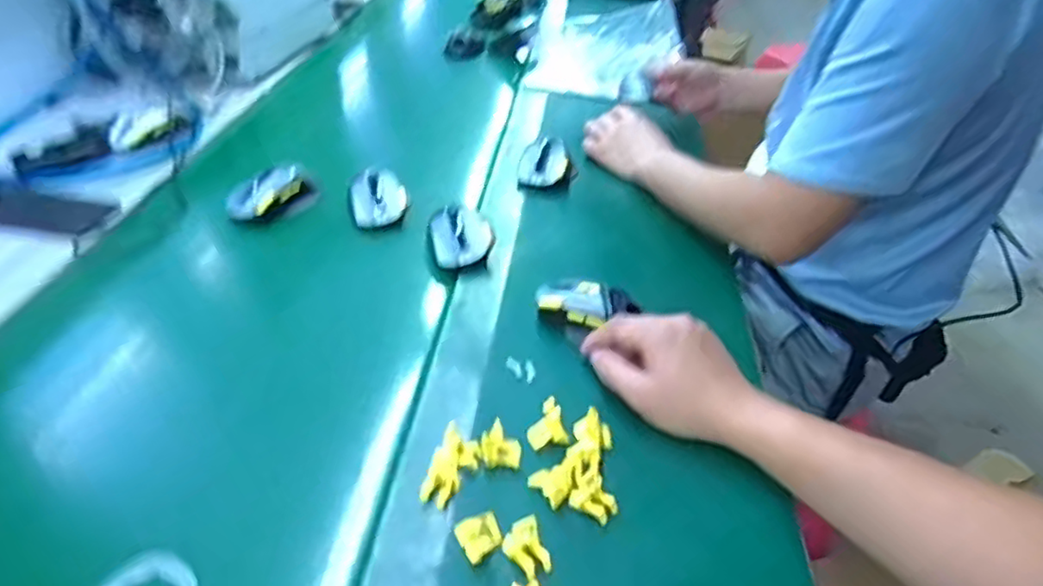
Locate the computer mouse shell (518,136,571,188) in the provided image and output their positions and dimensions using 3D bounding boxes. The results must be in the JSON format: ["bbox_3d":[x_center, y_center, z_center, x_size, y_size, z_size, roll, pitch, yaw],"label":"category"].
[{"bbox_3d":[0.031,-0.173,0.889,0.068,0.036,0.087,7,38,1],"label":"computer mouse shell"}]

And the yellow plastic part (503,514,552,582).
[{"bbox_3d":[0.005,0.172,0.450,0.024,0.020,0.033,-15,43,-25],"label":"yellow plastic part"}]

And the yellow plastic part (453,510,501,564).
[{"bbox_3d":[-0.028,0.167,0.459,0.027,0.018,0.026,-20,45,-30],"label":"yellow plastic part"}]

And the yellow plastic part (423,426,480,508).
[{"bbox_3d":[-0.052,0.129,0.498,0.028,0.026,0.058,17,39,13],"label":"yellow plastic part"}]

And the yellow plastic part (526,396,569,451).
[{"bbox_3d":[0.020,0.107,0.533,0.025,0.028,0.031,-10,41,-20],"label":"yellow plastic part"}]

